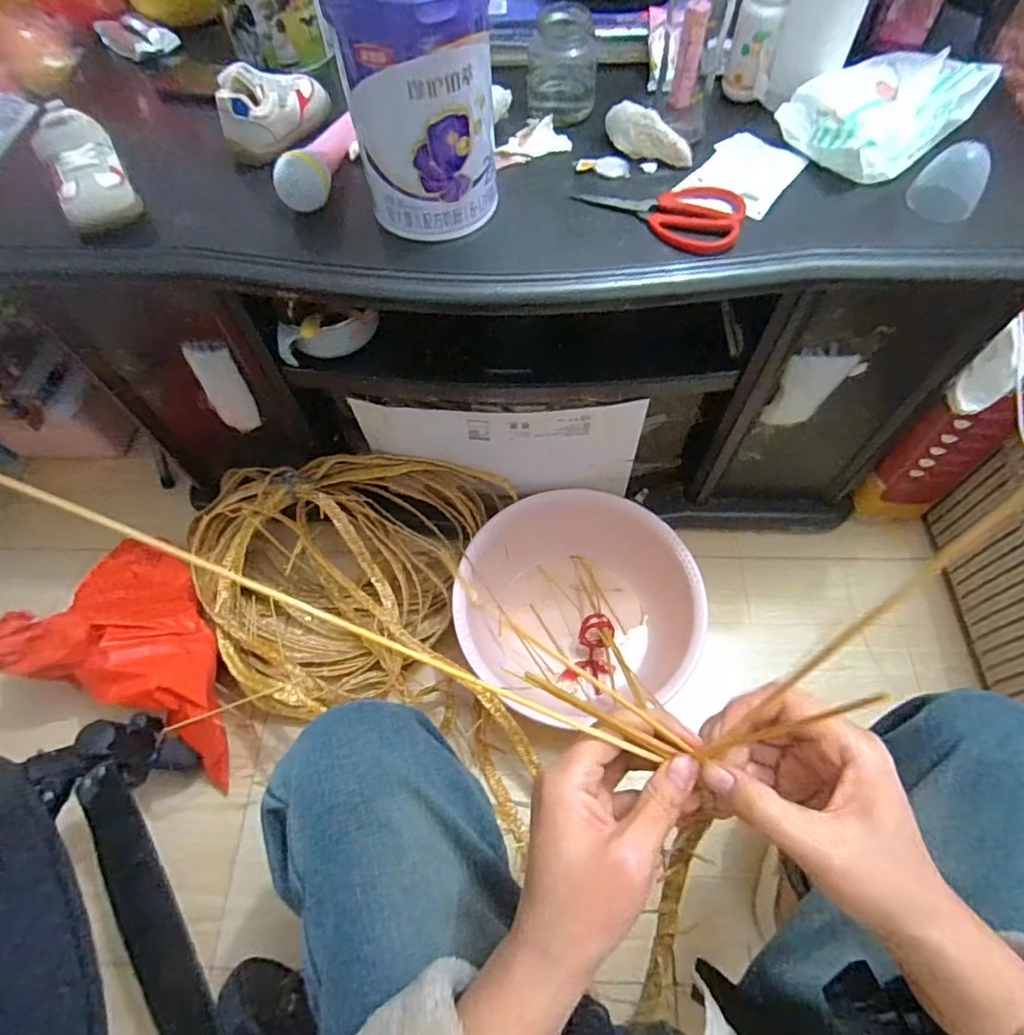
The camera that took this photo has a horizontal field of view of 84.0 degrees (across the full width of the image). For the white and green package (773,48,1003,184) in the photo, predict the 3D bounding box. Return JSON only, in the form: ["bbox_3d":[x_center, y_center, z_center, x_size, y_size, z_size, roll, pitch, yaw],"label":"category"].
[{"bbox_3d":[0.377,-0.412,0.577,0.186,0.047,0.130,-29,65,-13],"label":"white and green package"}]

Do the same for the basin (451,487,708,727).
[{"bbox_3d":[0.098,0.136,0.868,0.351,0.135,0.304,6,62,5],"label":"basin"}]

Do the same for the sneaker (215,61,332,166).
[{"bbox_3d":[-0.256,-0.433,0.598,0.073,0.060,0.121,18,64,11],"label":"sneaker"}]

